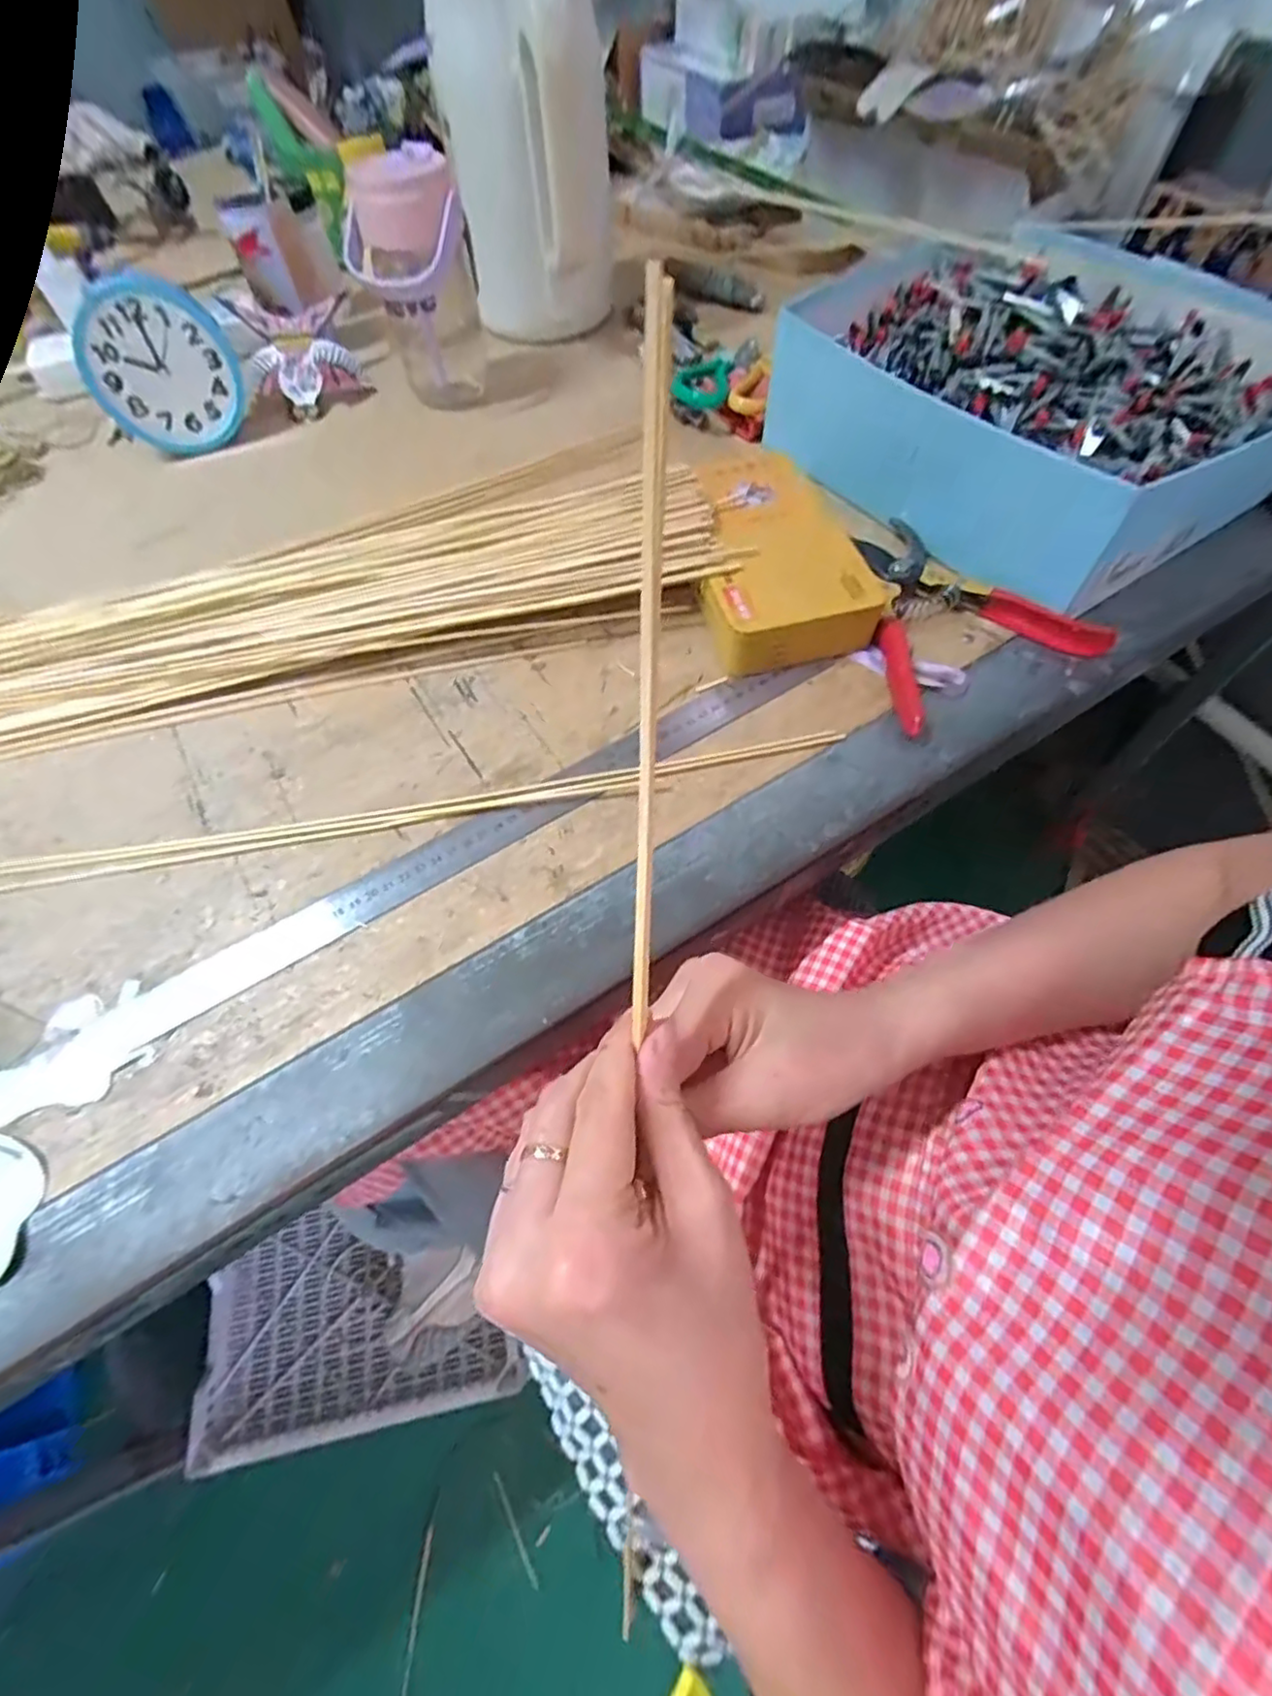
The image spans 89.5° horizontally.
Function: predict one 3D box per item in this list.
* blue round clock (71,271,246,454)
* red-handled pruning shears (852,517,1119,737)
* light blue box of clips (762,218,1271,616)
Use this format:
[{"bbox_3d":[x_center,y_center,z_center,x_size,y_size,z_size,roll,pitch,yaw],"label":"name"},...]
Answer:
[{"bbox_3d":[-0.408,-0.413,0.549,0.116,0.108,0.028,-30,64,-14],"label":"blue round clock"},{"bbox_3d":[0.212,-0.169,0.443,0.149,0.022,0.172,-18,61,-8],"label":"red-handled pruning shears"},{"bbox_3d":[0.298,-0.351,0.496,0.317,0.094,0.338,-39,66,-19],"label":"light blue box of clips"}]

